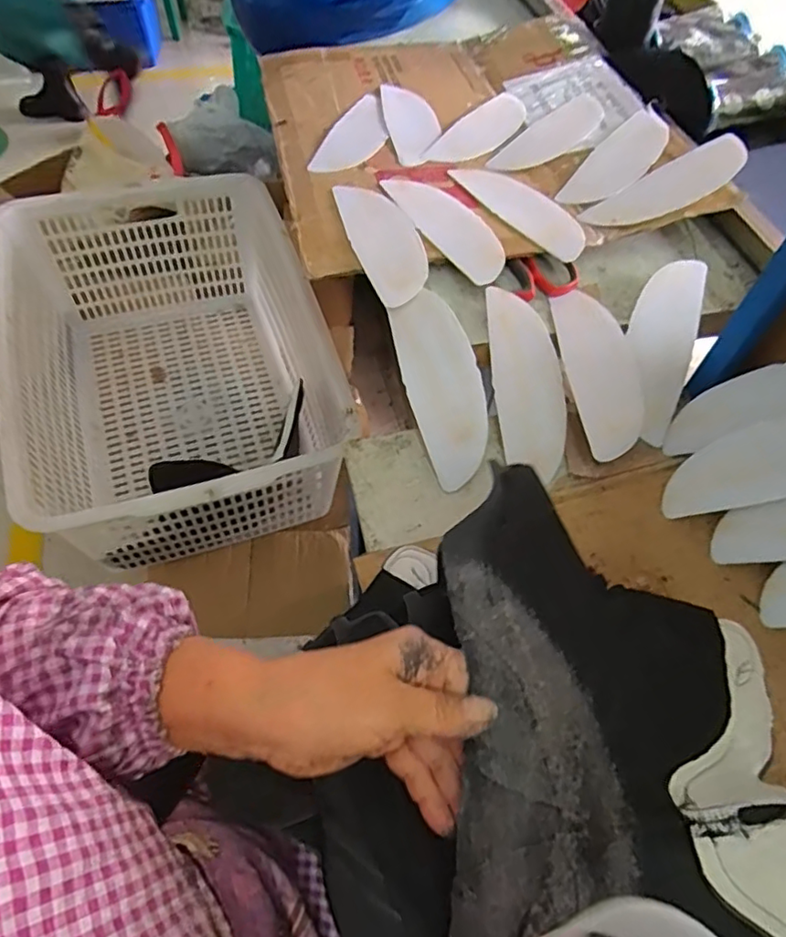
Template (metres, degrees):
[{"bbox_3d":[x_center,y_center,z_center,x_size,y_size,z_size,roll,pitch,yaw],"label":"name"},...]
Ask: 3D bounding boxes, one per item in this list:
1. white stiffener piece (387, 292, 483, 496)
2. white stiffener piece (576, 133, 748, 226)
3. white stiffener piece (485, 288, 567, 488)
[{"bbox_3d":[0.048,-0.078,0.564,0.069,0.008,0.188,-15,81,0],"label":"white stiffener piece"},{"bbox_3d":[0.325,-0.327,0.682,0.224,0.008,0.071,-32,58,-11],"label":"white stiffener piece"},{"bbox_3d":[0.132,-0.086,0.583,0.067,0.005,0.195,-4,77,-7],"label":"white stiffener piece"}]

